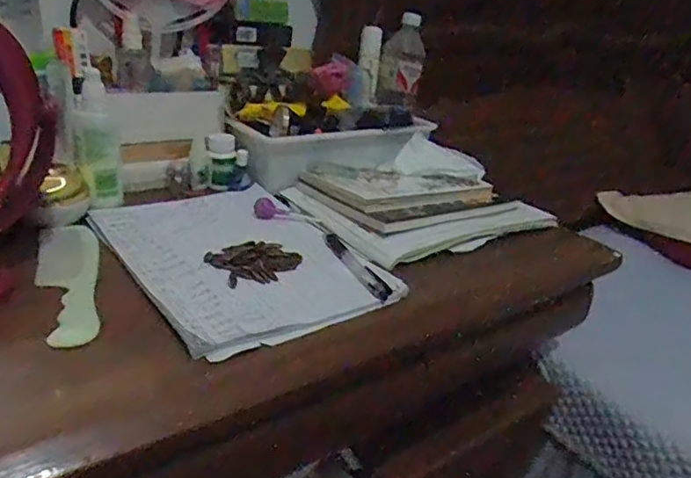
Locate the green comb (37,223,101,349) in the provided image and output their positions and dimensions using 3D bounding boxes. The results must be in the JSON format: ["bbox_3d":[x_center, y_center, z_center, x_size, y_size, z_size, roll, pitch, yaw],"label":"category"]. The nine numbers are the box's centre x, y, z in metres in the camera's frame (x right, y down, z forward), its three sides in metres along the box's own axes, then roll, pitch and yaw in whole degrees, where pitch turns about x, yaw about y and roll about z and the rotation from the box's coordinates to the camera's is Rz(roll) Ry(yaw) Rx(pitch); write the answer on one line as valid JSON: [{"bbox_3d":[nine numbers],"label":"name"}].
[{"bbox_3d":[-0.244,0.032,0.503,0.049,0.007,0.204,-6,28,-23],"label":"green comb"}]

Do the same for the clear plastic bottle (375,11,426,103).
[{"bbox_3d":[0.092,-0.288,0.928,0.069,0.145,0.068,9,25,6],"label":"clear plastic bottle"}]

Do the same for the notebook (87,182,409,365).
[{"bbox_3d":[-0.111,0.008,0.577,0.209,0.014,0.302,-13,31,-35],"label":"notebook"}]

